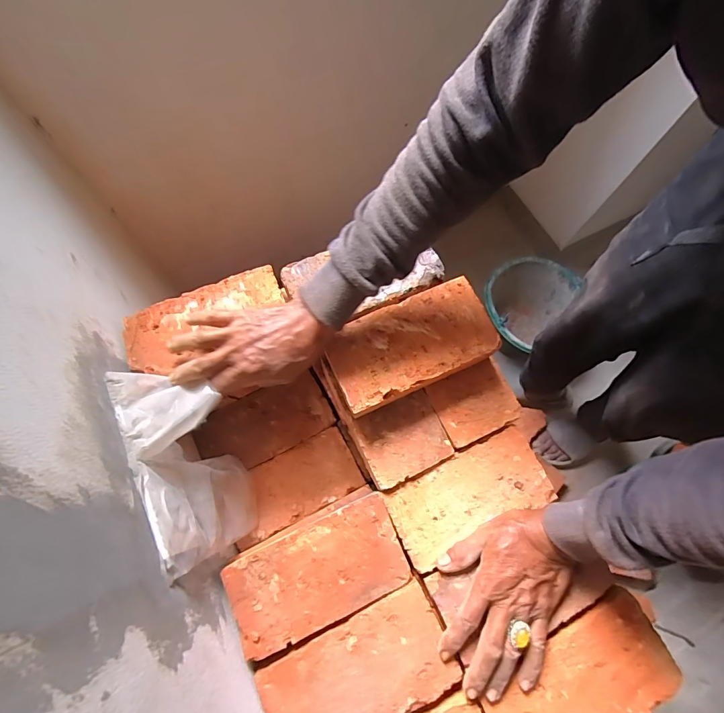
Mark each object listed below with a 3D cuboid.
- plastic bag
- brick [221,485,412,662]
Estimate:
[{"bbox_3d":[-0.171,0.116,0.439,0.078,0.180,0.191,-25,71,-8],"label":"plastic bag"},{"bbox_3d":[-0.048,0.237,0.441,0.185,0.053,0.108,-24,73,-10],"label":"brick"}]

